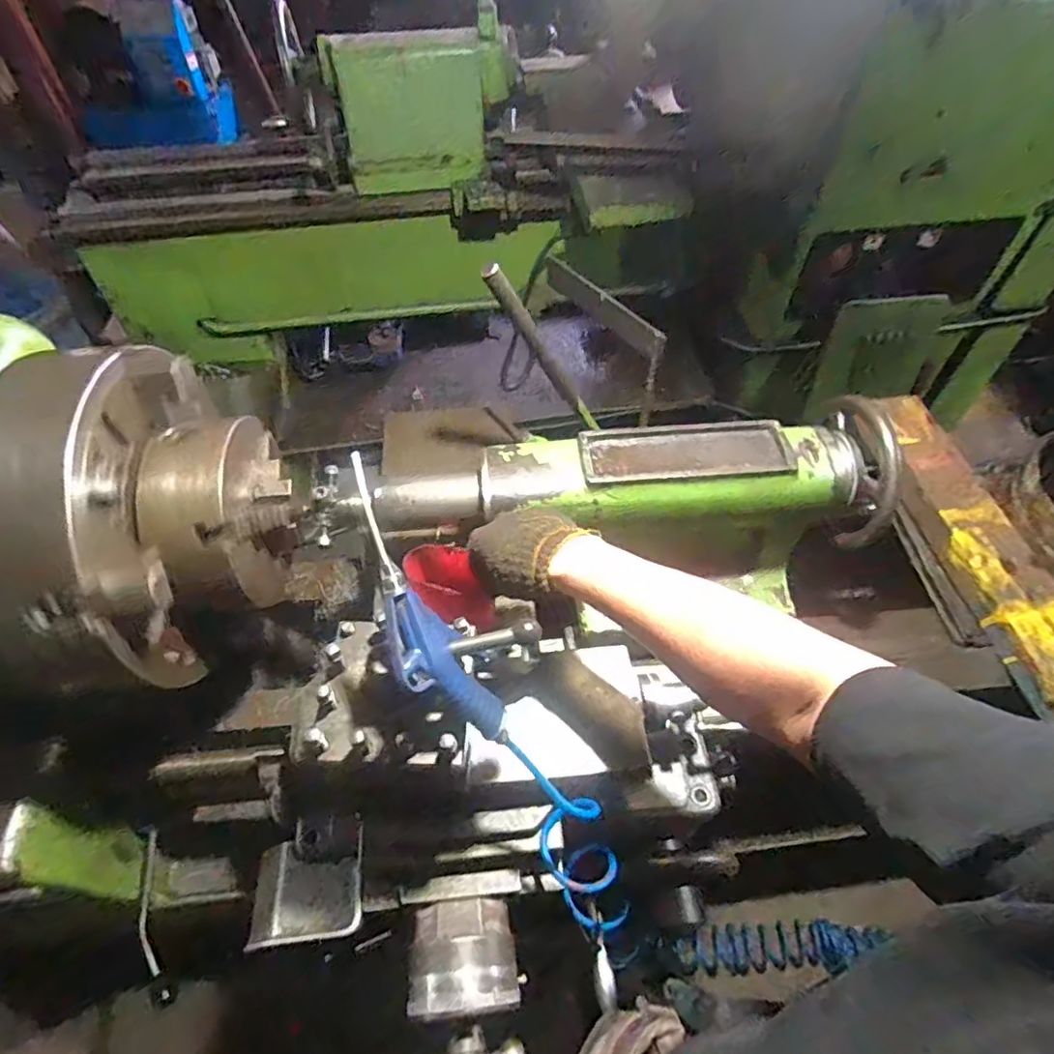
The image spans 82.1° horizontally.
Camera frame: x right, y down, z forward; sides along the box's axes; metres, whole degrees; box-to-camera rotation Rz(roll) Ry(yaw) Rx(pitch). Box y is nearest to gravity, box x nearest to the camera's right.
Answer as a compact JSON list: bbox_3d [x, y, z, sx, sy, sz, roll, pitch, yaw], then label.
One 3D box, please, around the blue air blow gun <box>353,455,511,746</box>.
[{"bbox_3d":[-0.092,0.076,0.490,0.023,0.270,0.079,-22,14,28],"label":"blue air blow gun"}]

